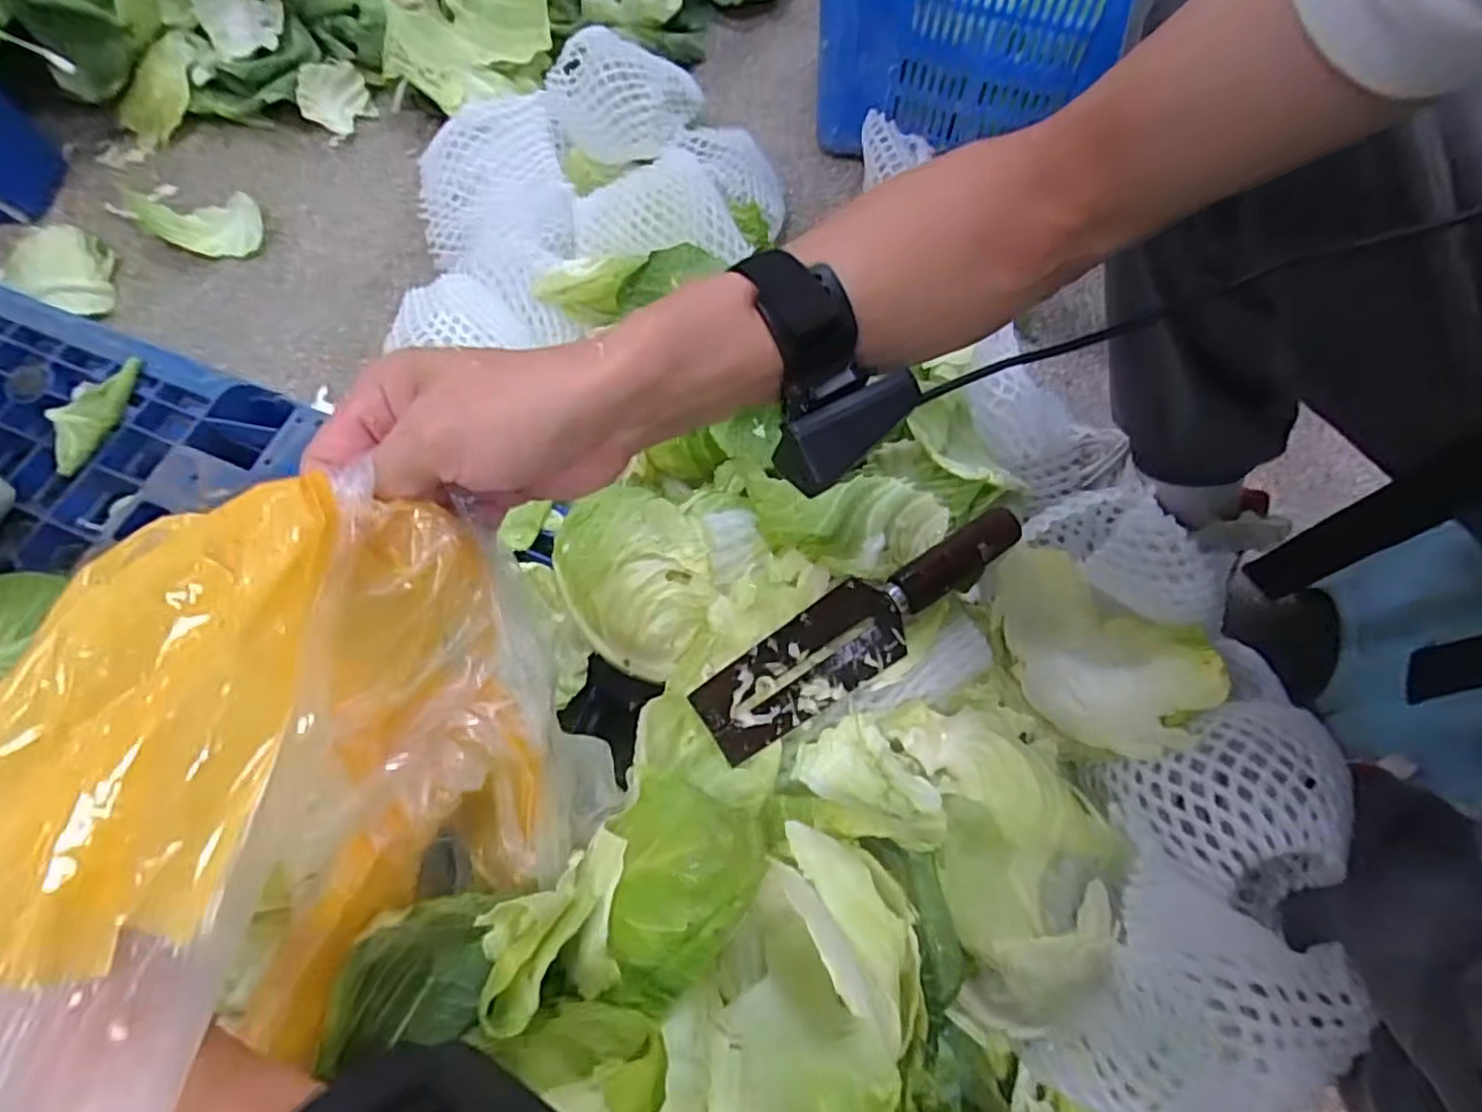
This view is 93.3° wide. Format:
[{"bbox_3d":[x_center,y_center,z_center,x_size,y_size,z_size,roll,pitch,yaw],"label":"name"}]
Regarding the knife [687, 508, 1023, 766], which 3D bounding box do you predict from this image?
[{"bbox_3d":[0.081,0.042,0.450,0.240,0.017,0.056,-32,71,-13],"label":"knife"}]

